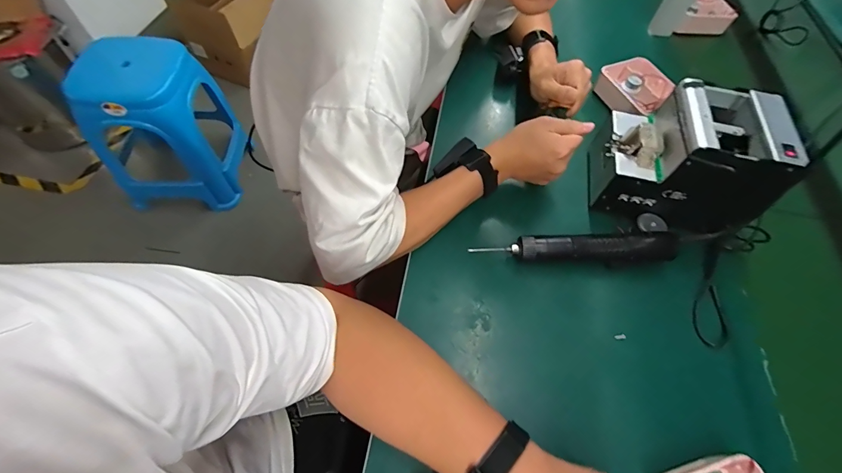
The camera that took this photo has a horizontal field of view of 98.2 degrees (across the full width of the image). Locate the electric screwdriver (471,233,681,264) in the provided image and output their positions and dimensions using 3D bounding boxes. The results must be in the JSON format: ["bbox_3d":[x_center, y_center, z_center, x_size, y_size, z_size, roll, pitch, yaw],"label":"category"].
[{"bbox_3d":[0.198,0.016,0.468,0.248,0.036,0.035,2,60,-3],"label":"electric screwdriver"}]

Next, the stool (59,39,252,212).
[{"bbox_3d":[-0.843,-0.358,1.220,0.371,0.468,0.322,-4,60,-6],"label":"stool"}]

